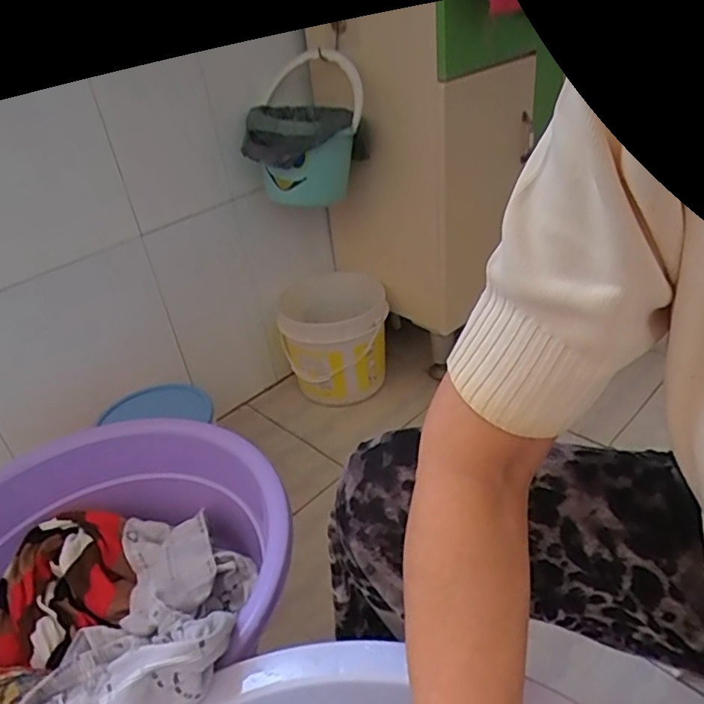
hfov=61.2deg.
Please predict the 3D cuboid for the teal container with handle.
[{"bbox_3d":[-0.068,-0.336,0.953,0.173,0.208,0.192,-6,32,2],"label":"teal container with handle"}]

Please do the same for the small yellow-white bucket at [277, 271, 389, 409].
[{"bbox_3d":[-0.034,-0.032,1.167,0.194,0.185,0.204,-8,32,5],"label":"small yellow-white bucket"}]

